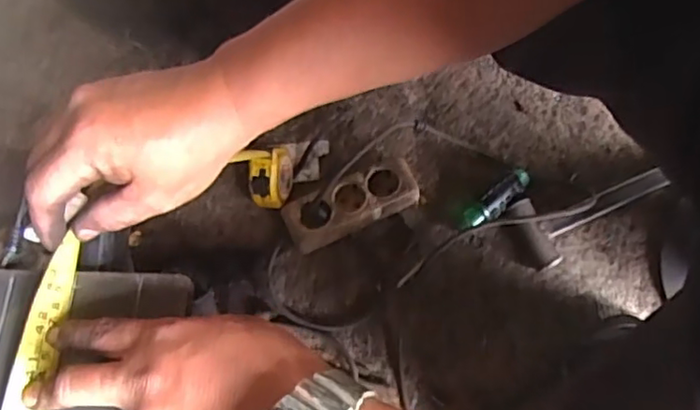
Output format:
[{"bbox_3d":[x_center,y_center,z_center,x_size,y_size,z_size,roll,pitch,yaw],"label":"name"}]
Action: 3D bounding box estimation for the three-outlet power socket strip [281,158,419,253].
[{"bbox_3d":[0.002,-0.001,0.744,0.162,0.044,0.064,-24,78,-4],"label":"three-outlet power socket strip"}]

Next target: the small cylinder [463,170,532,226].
[{"bbox_3d":[0.178,-0.005,0.753,0.093,0.026,0.029,-38,80,-7],"label":"small cylinder"}]

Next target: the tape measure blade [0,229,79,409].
[{"bbox_3d":[-0.181,0.078,0.367,0.026,0.009,0.119,7,70,1],"label":"tape measure blade"}]

